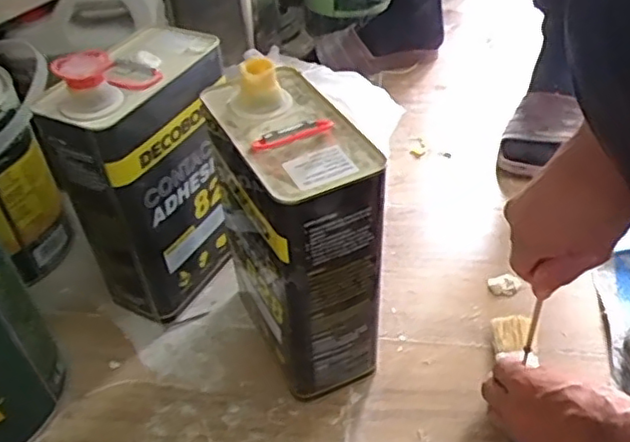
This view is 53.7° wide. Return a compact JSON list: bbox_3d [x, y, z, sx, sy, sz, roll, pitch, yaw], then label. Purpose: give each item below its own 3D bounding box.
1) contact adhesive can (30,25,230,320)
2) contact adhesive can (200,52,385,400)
[{"bbox_3d":[-0.153,-0.047,0.617,0.090,0.270,0.180,19,48,24],"label":"contact adhesive can"},{"bbox_3d":[-0.016,0.007,0.552,0.096,0.250,0.194,-17,45,-12],"label":"contact adhesive can"}]

